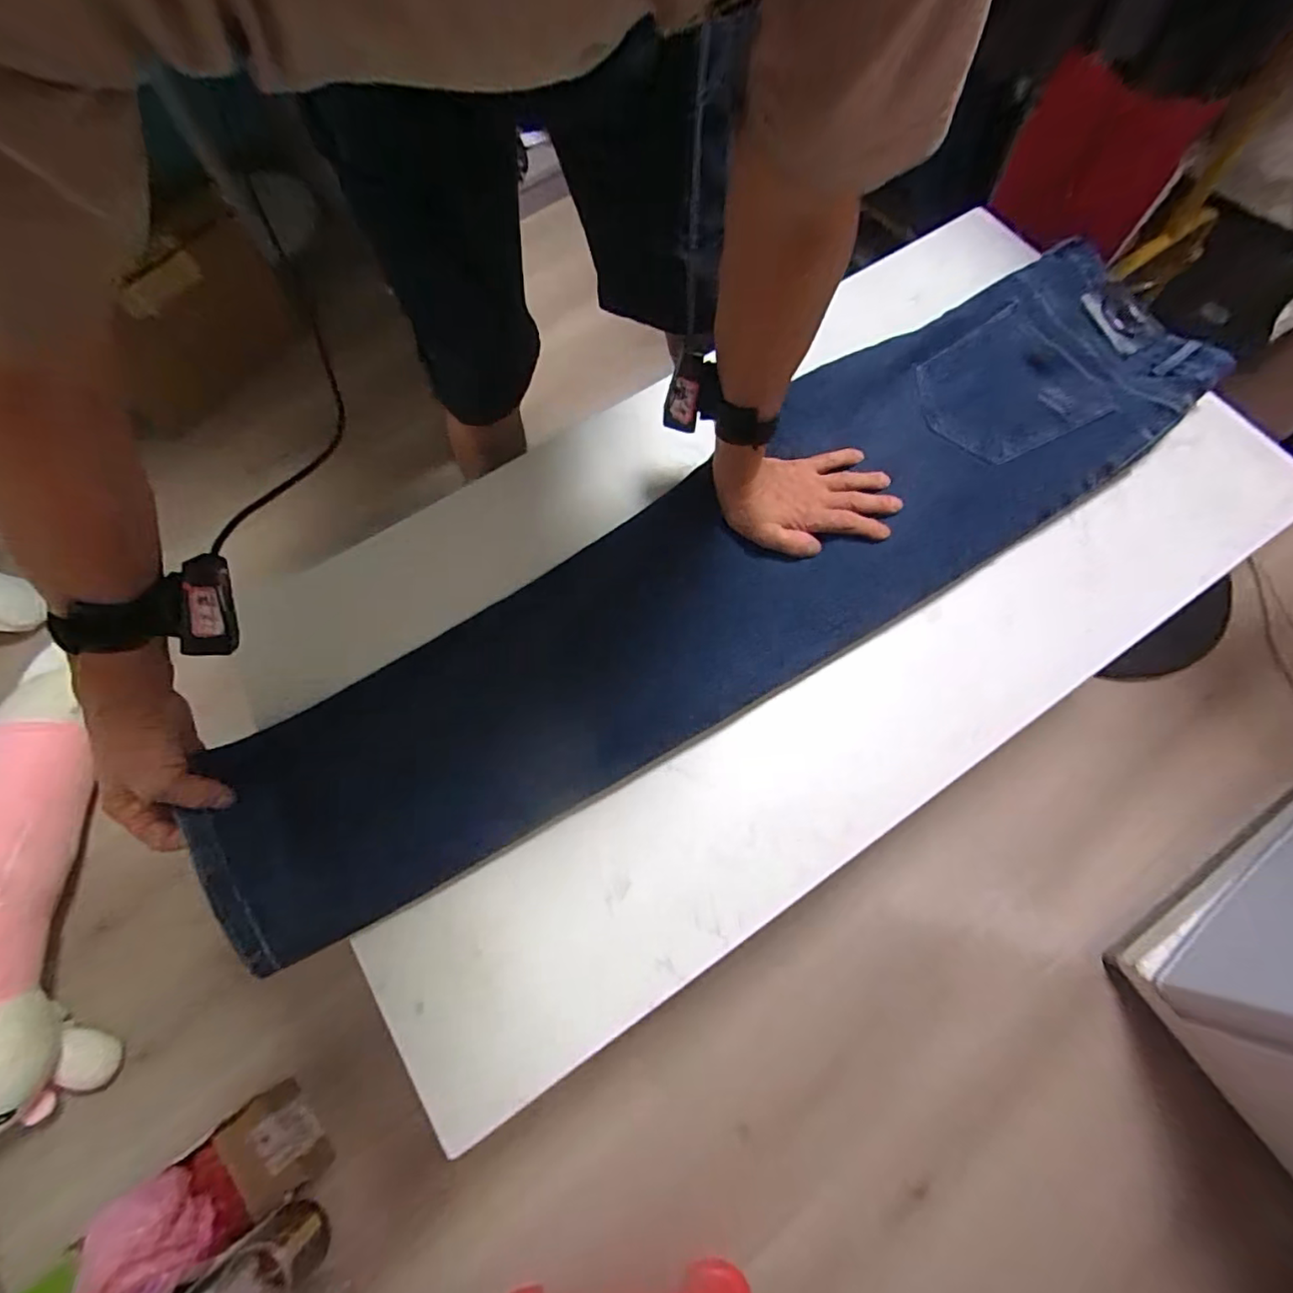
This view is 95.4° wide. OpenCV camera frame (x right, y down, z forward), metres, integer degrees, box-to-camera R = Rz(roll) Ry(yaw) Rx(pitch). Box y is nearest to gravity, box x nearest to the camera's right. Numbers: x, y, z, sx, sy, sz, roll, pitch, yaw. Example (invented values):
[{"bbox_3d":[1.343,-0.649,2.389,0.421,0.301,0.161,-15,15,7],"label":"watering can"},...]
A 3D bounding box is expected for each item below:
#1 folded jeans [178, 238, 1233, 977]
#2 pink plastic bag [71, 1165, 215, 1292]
[{"bbox_3d":[0.084,-0.083,0.557,0.997,0.073,0.243,-32,73,-8],"label":"folded jeans"},{"bbox_3d":[-0.569,0.686,0.661,0.093,0.084,0.127,-33,73,-9],"label":"pink plastic bag"}]

